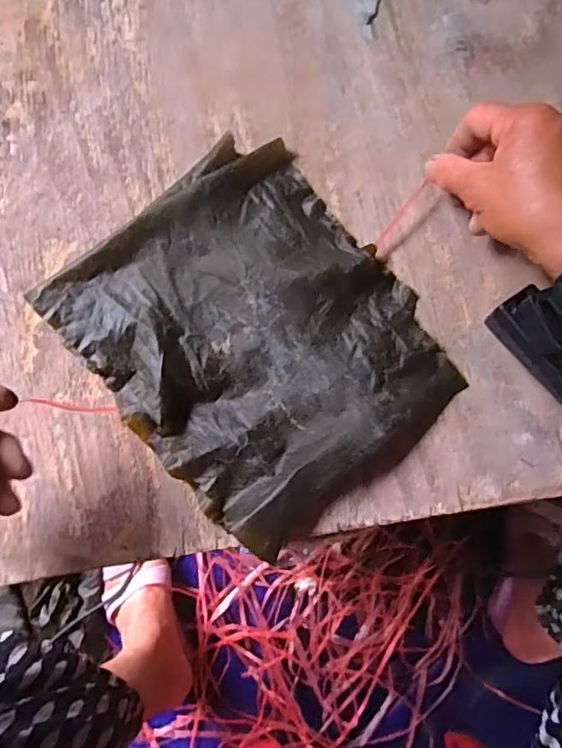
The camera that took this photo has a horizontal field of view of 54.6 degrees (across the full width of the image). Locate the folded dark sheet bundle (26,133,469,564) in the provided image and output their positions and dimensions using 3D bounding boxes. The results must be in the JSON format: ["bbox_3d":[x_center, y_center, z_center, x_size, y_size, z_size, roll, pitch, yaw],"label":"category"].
[{"bbox_3d":[-0.012,-0.024,0.348,0.189,0.025,0.226,-40,82,-9],"label":"folded dark sheet bundle"}]

